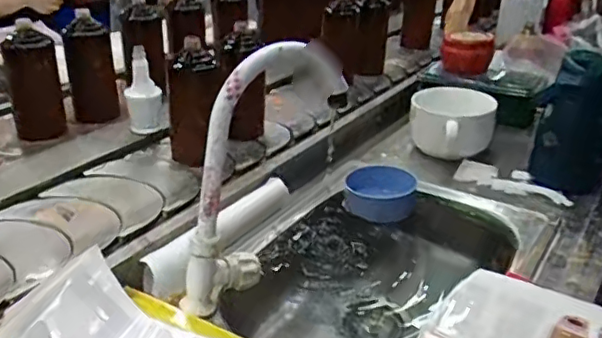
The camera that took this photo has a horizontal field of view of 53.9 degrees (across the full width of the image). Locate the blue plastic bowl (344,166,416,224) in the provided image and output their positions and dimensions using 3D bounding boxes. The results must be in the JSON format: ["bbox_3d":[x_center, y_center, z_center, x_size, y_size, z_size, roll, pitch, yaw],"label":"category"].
[{"bbox_3d":[0.122,0.041,0.910,0.111,0.053,0.094,6,28,8],"label":"blue plastic bowl"}]

